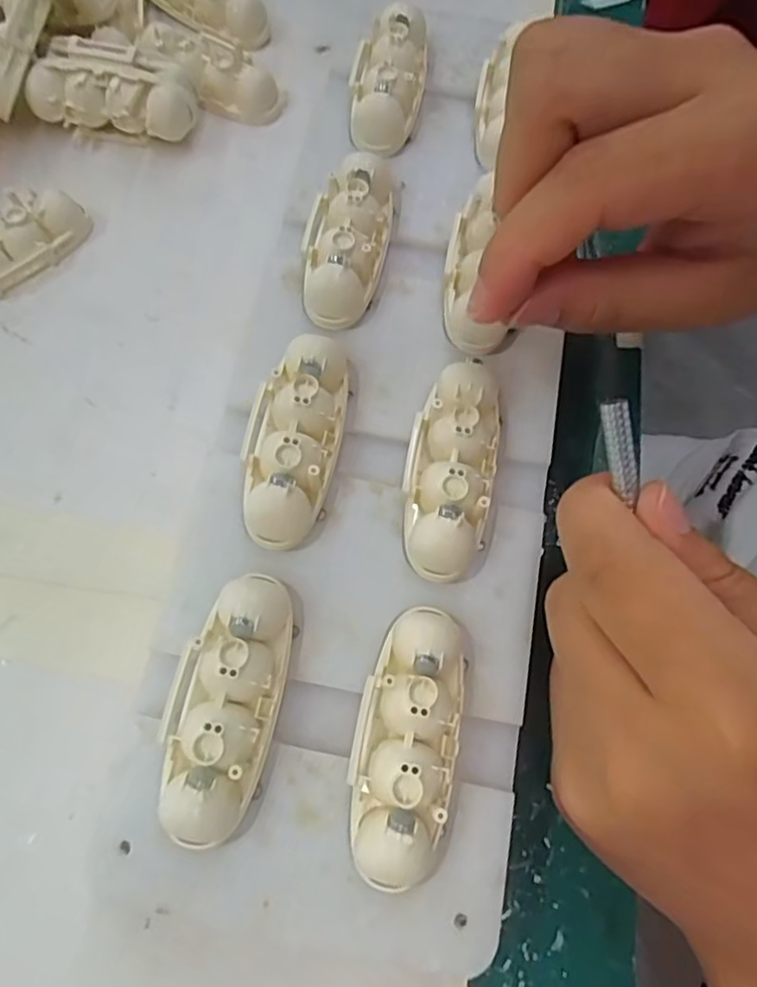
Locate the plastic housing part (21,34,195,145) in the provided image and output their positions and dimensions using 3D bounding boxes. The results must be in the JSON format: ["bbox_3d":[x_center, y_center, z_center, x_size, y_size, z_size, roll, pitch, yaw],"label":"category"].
[{"bbox_3d":[-0.101,-0.151,0.241,0.060,0.027,0.027,16,71,4],"label":"plastic housing part"}]

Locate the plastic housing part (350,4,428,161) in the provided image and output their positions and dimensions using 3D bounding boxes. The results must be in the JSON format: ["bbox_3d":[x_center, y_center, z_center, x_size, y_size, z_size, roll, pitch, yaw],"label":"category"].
[{"bbox_3d":[0.004,-0.151,0.227,0.026,0.017,0.058,4,70,0],"label":"plastic housing part"}]

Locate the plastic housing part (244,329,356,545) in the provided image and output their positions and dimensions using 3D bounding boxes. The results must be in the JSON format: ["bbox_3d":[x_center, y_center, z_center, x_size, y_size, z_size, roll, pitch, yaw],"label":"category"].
[{"bbox_3d":[-0.024,-0.017,0.179,0.025,0.015,0.064,10,71,2],"label":"plastic housing part"}]

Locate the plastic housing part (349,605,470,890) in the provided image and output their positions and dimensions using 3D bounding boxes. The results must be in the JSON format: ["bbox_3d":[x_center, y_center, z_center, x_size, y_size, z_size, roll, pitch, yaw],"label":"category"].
[{"bbox_3d":[0.007,0.059,0.153,0.024,0.015,0.062,13,71,3],"label":"plastic housing part"}]

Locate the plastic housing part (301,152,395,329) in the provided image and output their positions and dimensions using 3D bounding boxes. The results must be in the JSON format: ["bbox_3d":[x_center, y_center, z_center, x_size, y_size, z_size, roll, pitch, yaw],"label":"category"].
[{"bbox_3d":[-0.009,-0.086,0.203,0.024,0.016,0.066,13,71,3],"label":"plastic housing part"}]

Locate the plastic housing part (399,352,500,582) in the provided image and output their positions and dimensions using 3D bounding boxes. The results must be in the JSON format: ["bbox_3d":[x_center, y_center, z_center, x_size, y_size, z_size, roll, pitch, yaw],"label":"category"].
[{"bbox_3d":[0.021,-0.008,0.177,0.024,0.014,0.061,11,71,3],"label":"plastic housing part"}]

